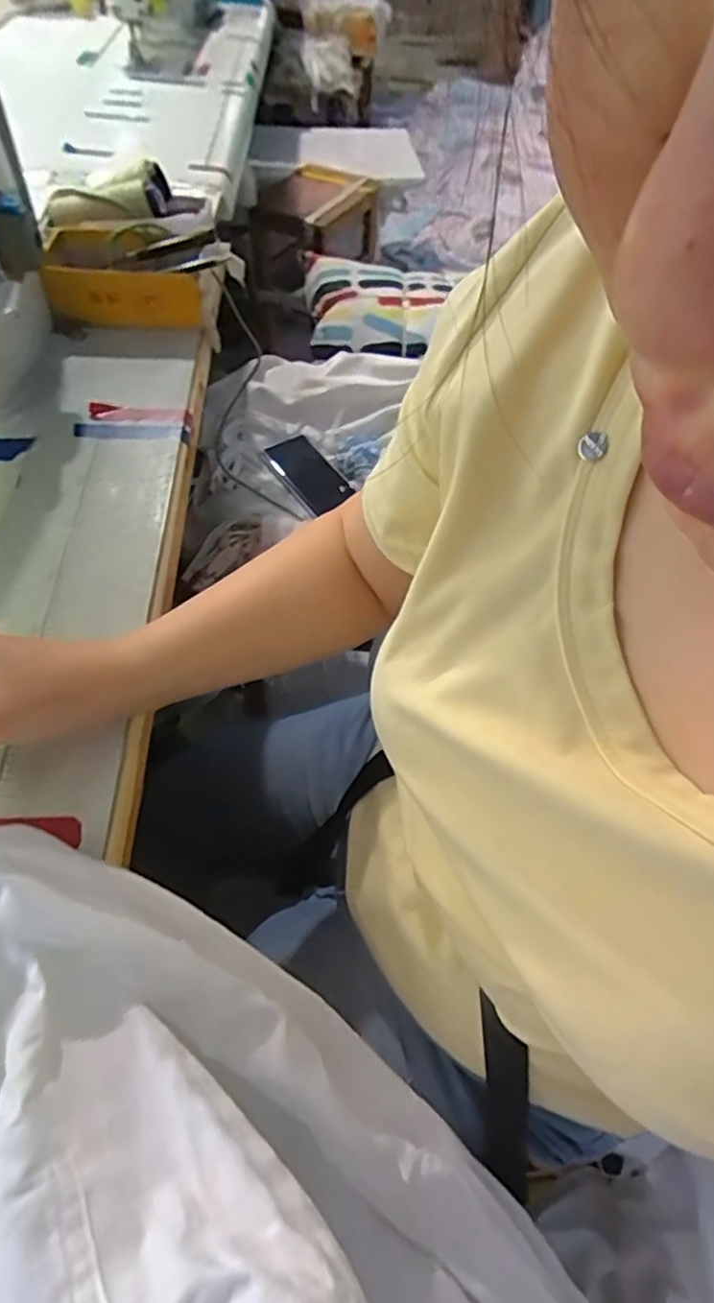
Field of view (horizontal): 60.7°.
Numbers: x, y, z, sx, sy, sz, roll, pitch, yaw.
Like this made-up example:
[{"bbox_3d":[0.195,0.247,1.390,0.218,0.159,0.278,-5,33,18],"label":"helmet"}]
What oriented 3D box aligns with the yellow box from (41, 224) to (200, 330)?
[{"bbox_3d":[-0.230,-0.367,0.606,0.141,0.055,0.119,-10,57,-11],"label":"yellow box"}]

